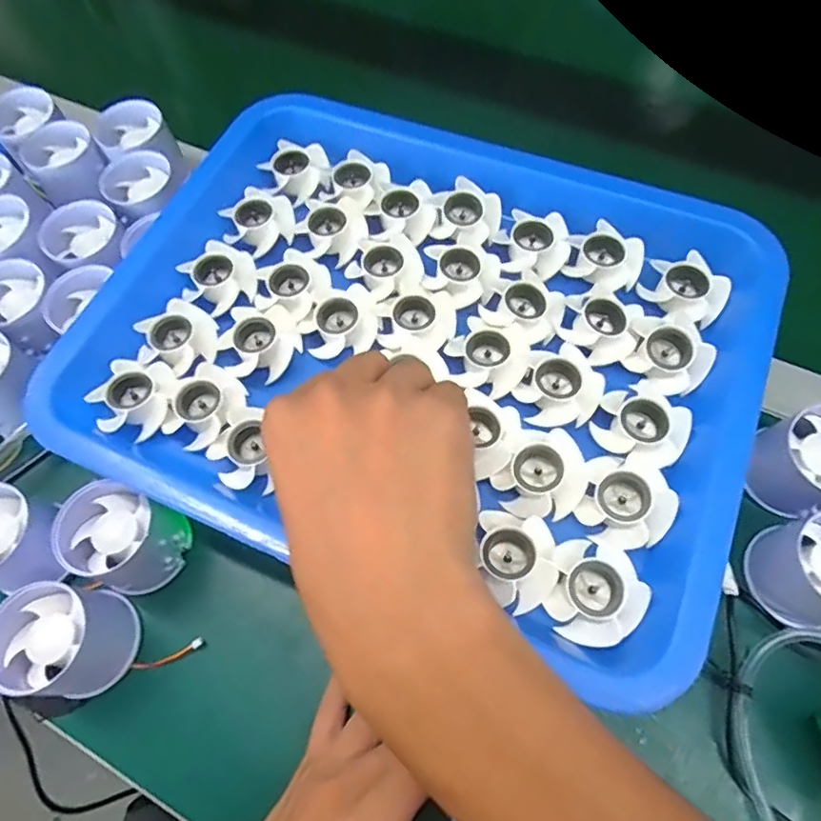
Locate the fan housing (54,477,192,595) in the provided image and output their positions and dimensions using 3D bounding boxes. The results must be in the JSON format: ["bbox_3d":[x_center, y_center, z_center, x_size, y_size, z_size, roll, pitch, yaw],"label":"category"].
[{"bbox_3d":[-0.161,0.073,0.317,0.053,0.048,0.050,-1,65,2],"label":"fan housing"}]

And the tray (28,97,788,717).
[{"bbox_3d":[0.006,-0.038,0.314,0.324,0.056,0.265,20,67,12],"label":"tray"}]

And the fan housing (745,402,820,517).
[{"bbox_3d":[0.222,0.028,0.311,0.052,0.043,0.052,-8,64,-1],"label":"fan housing"}]

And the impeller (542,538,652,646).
[{"bbox_3d":[0.081,0.079,0.244,0.040,0.012,0.041,-1,65,2],"label":"impeller"}]

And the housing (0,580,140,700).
[{"bbox_3d":[-0.183,0.121,0.297,0.054,0.047,0.053,-1,65,2],"label":"housing"}]

